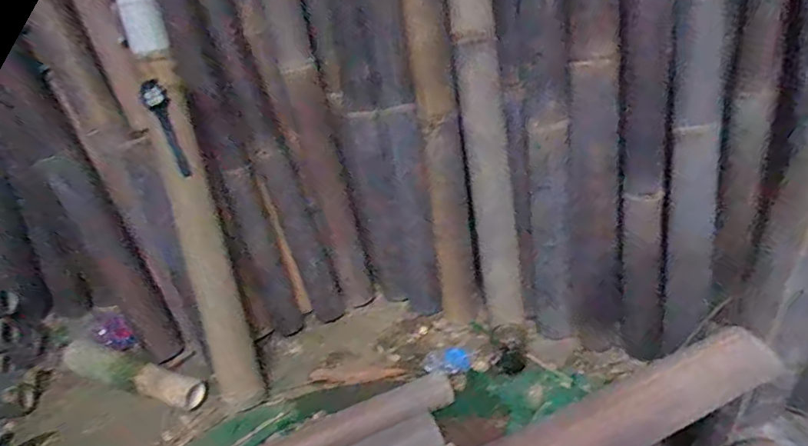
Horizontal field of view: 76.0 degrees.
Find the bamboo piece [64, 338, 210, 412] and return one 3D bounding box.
[{"bbox_3d":[-0.573,0.318,1.086,0.364,0.062,0.076,7,36,19],"label":"bamboo piece"}]

